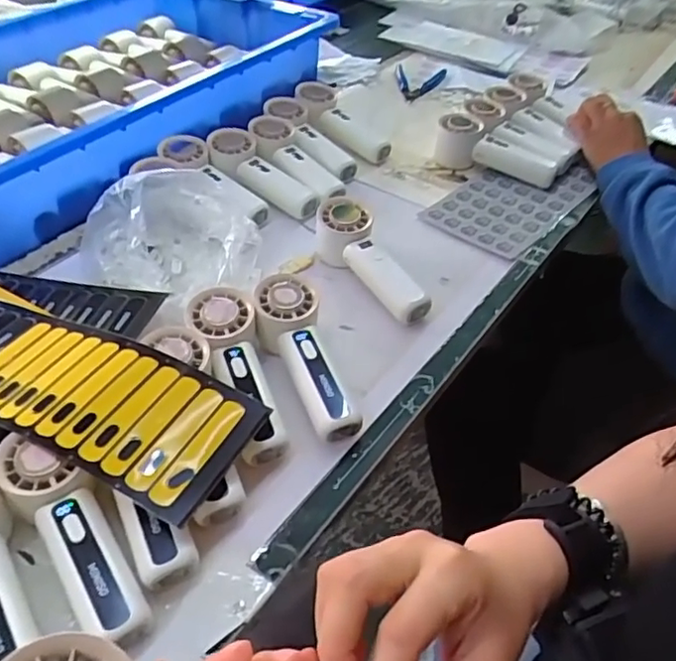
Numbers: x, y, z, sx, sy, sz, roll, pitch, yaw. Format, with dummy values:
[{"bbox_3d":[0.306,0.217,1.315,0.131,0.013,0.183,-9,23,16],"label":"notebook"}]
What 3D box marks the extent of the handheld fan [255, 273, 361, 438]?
[{"bbox_3d":[-0.027,0.021,0.514,0.055,0.046,0.156,-17,60,-17],"label":"handheld fan"}]

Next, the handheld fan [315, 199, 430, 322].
[{"bbox_3d":[0.029,-0.072,0.607,0.052,0.052,0.148,-20,47,-20],"label":"handheld fan"}]

